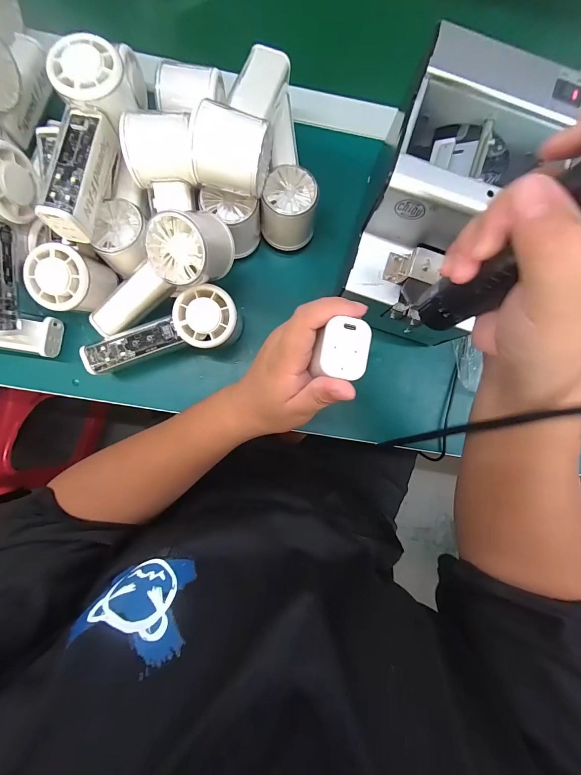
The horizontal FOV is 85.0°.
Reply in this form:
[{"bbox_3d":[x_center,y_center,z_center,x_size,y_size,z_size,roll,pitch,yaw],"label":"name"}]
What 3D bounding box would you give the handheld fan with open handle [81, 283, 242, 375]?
[{"bbox_3d":[-0.123,-0.055,0.299,0.148,0.041,0.054,-11,89,-4],"label":"handheld fan with open handle"}]

